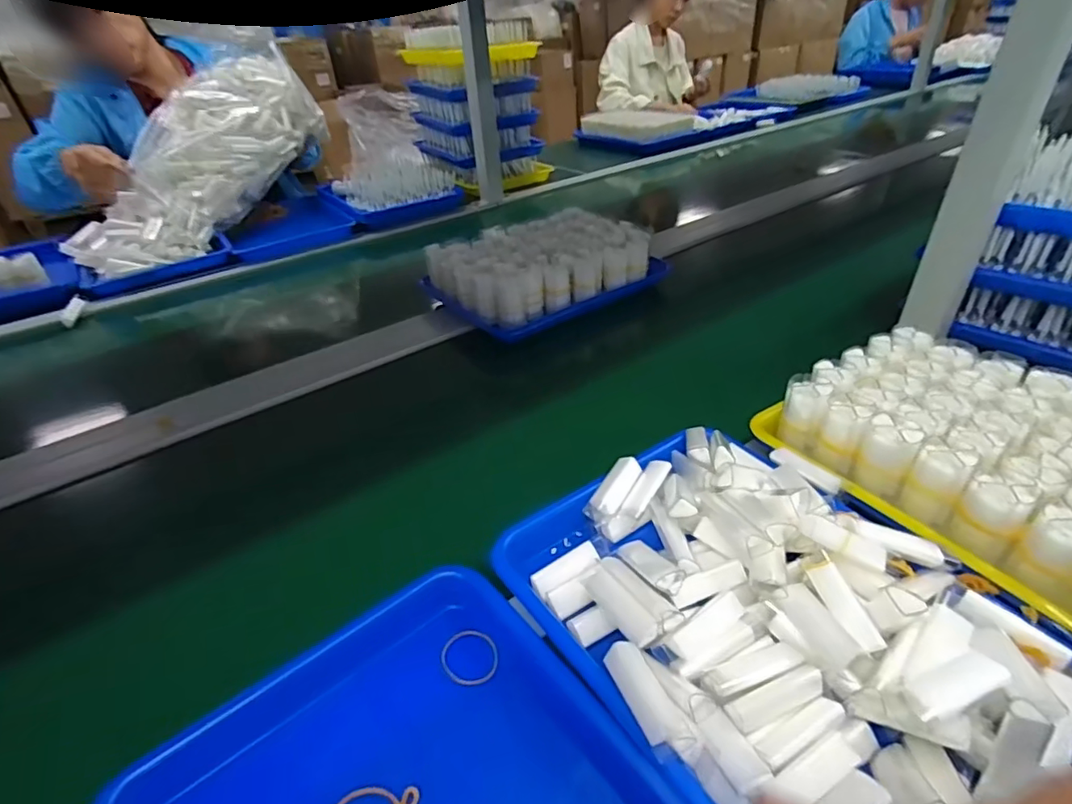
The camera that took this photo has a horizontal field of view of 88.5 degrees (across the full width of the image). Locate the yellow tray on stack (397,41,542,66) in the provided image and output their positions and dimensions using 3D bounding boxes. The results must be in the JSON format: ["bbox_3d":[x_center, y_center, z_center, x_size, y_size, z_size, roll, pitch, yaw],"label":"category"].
[{"bbox_3d":[-0.150,-0.813,1.283,0.241,0.033,0.281,-25,41,-26],"label":"yellow tray on stack"}]

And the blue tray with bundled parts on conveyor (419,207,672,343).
[{"bbox_3d":[0.015,-0.206,0.832,0.313,0.079,0.200,-23,40,-24],"label":"blue tray with bundled parts on conveyor"}]

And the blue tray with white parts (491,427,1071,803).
[{"bbox_3d":[0.147,0.132,0.357,0.245,0.053,0.319,-25,41,-26],"label":"blue tray with white parts"}]

